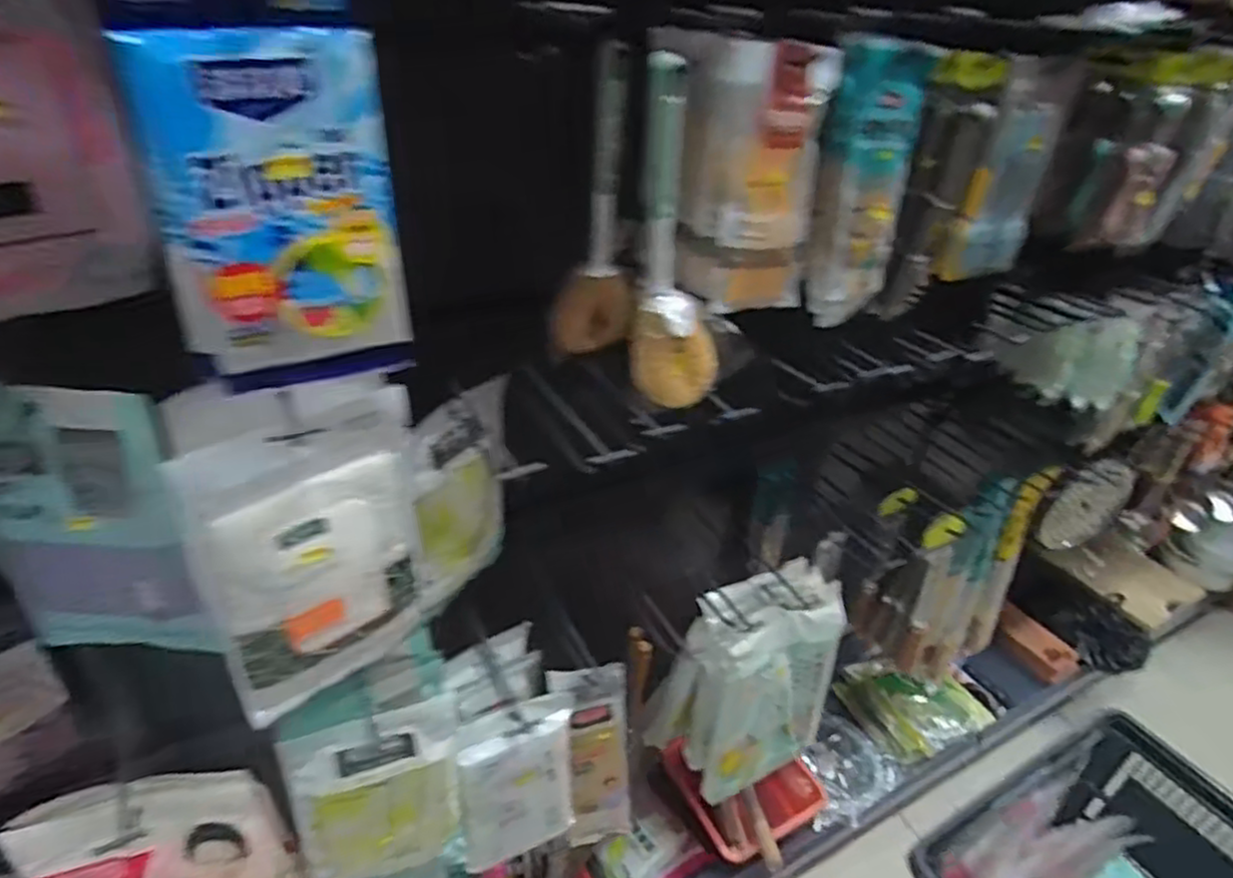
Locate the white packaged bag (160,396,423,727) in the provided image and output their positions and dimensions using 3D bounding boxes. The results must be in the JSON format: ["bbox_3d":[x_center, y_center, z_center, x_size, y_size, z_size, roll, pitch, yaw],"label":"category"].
[{"bbox_3d":[-0.239,0.100,0.575,0.169,0.257,0.030,-24,46,-37],"label":"white packaged bag"}]

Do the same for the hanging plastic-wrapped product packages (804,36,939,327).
[{"bbox_3d":[0.225,-0.227,0.647,0.097,0.242,0.019,-6,30,-11],"label":"hanging plastic-wrapped product packages"}]

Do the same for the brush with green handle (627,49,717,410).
[{"bbox_3d":[0.057,-0.162,0.608,0.096,0.279,0.049,6,35,-3],"label":"brush with green handle"}]

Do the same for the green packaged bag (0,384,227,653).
[{"bbox_3d":[-0.432,0.079,0.585,0.155,0.291,0.035,2,35,-9],"label":"green packaged bag"}]

